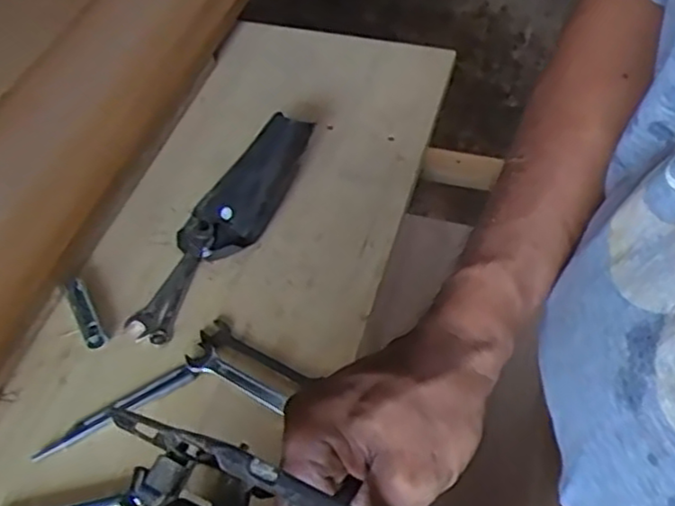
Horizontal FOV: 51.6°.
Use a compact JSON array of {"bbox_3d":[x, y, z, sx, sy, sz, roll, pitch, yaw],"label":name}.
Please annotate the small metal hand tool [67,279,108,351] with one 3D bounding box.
[{"bbox_3d":[-0.228,0.053,0.630,0.019,0.017,0.077,-25,54,-15],"label":"small metal hand tool"}]

